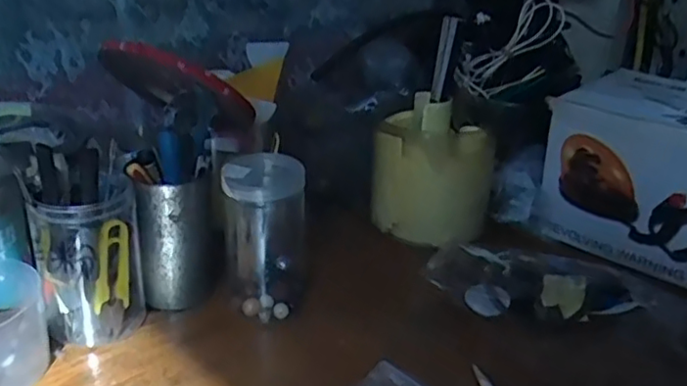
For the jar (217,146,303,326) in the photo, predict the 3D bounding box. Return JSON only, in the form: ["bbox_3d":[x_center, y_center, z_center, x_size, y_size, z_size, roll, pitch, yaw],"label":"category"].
[{"bbox_3d":[-0.063,0.035,0.511,0.059,0.123,0.059,-1,23,-5],"label":"jar"}]

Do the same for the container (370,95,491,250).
[{"bbox_3d":[0.092,-0.024,0.647,0.116,0.121,0.102,5,24,9],"label":"container"}]

